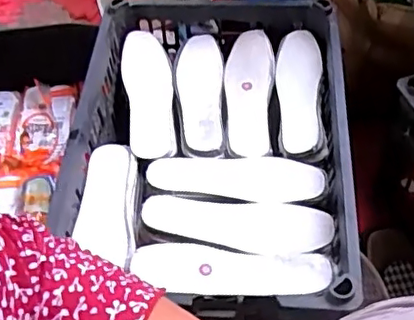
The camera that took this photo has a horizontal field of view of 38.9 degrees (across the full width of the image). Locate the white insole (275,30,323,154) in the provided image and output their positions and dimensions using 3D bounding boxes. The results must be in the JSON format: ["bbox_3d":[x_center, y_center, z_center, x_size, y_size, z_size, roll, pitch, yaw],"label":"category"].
[{"bbox_3d":[0.129,-0.096,0.819,0.067,0.022,0.216,-19,50,26],"label":"white insole"}]

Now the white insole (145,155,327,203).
[{"bbox_3d":[0.035,0.020,0.749,0.220,0.014,0.070,4,52,7],"label":"white insole"}]

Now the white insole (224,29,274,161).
[{"bbox_3d":[0.060,-0.097,0.838,0.068,0.022,0.224,0,52,4],"label":"white insole"}]

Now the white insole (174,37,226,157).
[{"bbox_3d":[-0.011,-0.097,0.842,0.067,0.011,0.222,-3,51,1],"label":"white insole"}]

